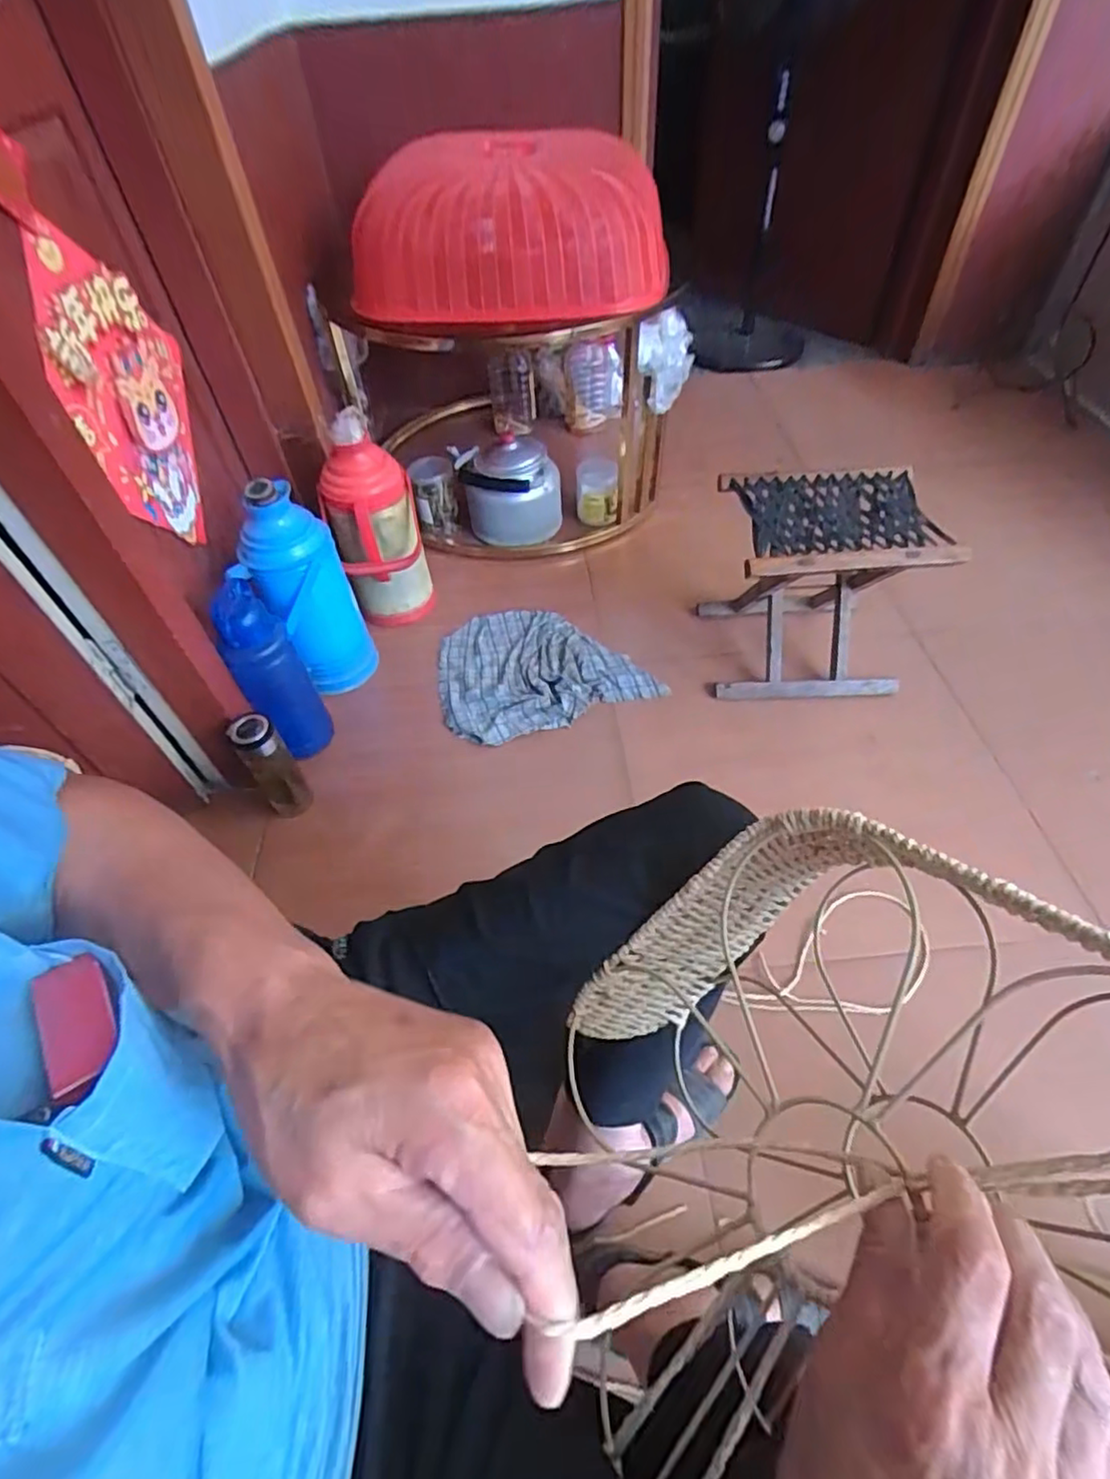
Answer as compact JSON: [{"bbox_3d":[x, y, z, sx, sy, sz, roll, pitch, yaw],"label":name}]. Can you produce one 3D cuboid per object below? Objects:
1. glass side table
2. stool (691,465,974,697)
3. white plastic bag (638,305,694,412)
[{"bbox_3d":[-0.113,-0.792,1.493,0.655,0.459,0.694,-11,52,-5],"label":"glass side table"},{"bbox_3d":[0.443,-0.265,1.117,0.318,0.276,0.250,-1,51,3],"label":"stool"},{"bbox_3d":[0.215,-0.735,1.259,0.104,0.170,0.086,3,52,6],"label":"white plastic bag"}]

